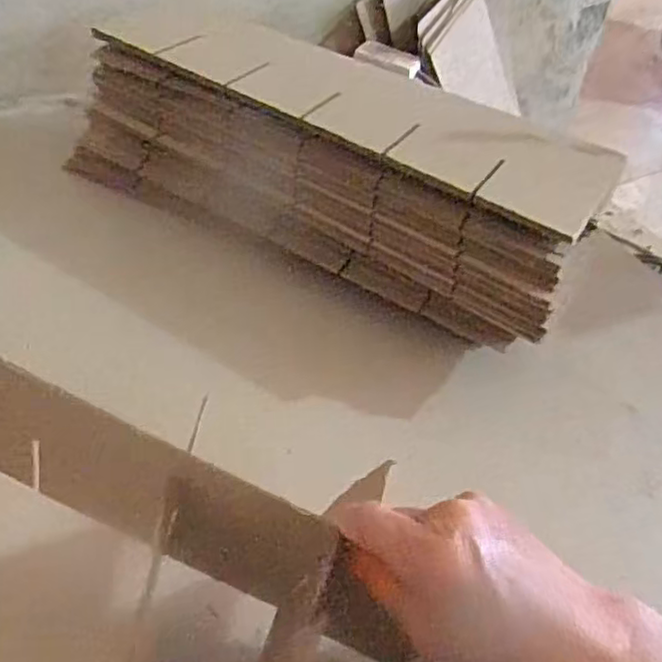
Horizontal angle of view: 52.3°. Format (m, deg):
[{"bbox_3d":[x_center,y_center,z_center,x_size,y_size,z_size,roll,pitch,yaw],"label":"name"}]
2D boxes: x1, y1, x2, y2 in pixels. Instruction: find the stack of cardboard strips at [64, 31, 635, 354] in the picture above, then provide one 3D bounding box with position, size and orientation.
[{"bbox_3d":[-0.010,-0.155,0.609,0.480,0.117,0.170,24,46,17],"label":"stack of cardboard strips"}]

